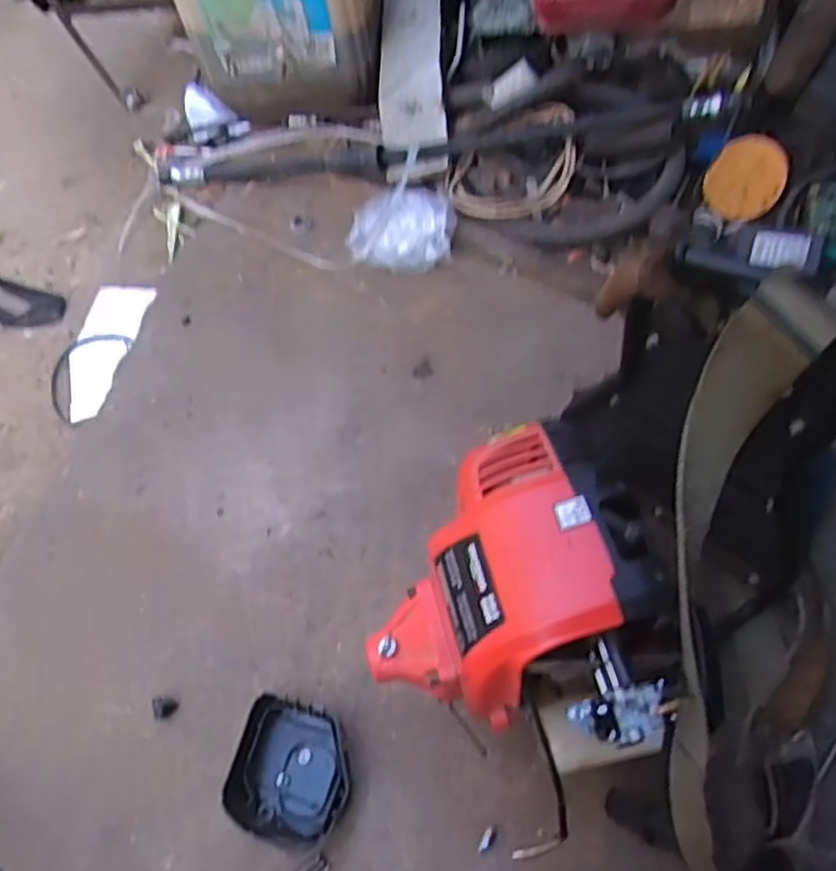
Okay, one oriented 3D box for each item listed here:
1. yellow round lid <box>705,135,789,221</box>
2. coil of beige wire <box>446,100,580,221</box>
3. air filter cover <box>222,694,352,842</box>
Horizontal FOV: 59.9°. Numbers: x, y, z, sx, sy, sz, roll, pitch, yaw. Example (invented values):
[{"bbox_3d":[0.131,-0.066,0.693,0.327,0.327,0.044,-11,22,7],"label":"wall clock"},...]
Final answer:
[{"bbox_3d":[0.441,-0.345,0.972,0.021,0.104,0.097,-3,39,-49],"label":"yellow round lid"},{"bbox_3d":[0.134,-0.372,0.998,0.196,0.064,0.122,-21,62,-9],"label":"coil of beige wire"},{"bbox_3d":[-0.117,0.315,0.686,0.107,0.037,0.113,9,61,7],"label":"air filter cover"}]

